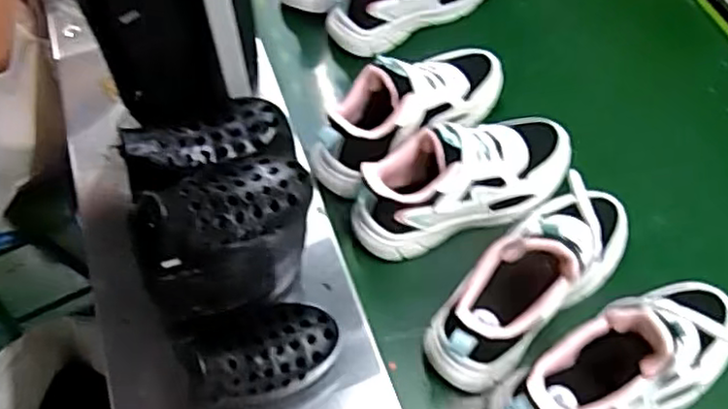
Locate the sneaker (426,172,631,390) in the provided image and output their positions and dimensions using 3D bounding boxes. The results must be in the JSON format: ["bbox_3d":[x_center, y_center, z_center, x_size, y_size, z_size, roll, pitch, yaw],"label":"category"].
[{"bbox_3d":[0.156,0.057,0.601,0.088,0.134,0.239,39,67,21],"label":"sneaker"}]

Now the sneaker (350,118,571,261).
[{"bbox_3d":[0.108,-0.021,0.664,0.240,0.110,0.101,-25,62,-14],"label":"sneaker"}]

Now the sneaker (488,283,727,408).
[{"bbox_3d":[0.221,0.132,0.556,0.237,0.131,0.082,-23,61,-13],"label":"sneaker"}]

